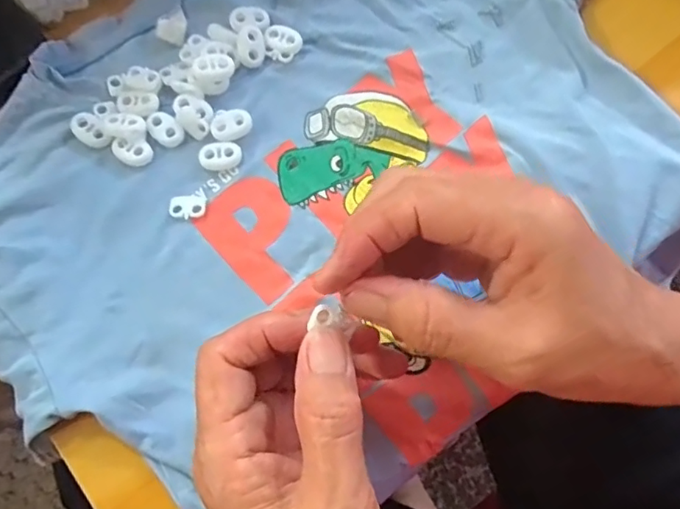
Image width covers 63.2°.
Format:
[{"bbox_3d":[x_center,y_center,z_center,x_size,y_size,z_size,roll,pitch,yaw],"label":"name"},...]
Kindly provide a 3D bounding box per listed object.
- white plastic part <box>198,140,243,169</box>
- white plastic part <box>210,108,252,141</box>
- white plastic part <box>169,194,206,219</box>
[{"bbox_3d":[-0.064,-0.053,0.297,0.022,0.004,0.014,-8,73,-2],"label":"white plastic part"},{"bbox_3d":[-0.058,-0.069,0.299,0.022,0.008,0.014,-25,75,-7],"label":"white plastic part"},{"bbox_3d":[-0.080,-0.026,0.290,0.018,0.004,0.013,-2,73,0],"label":"white plastic part"}]

